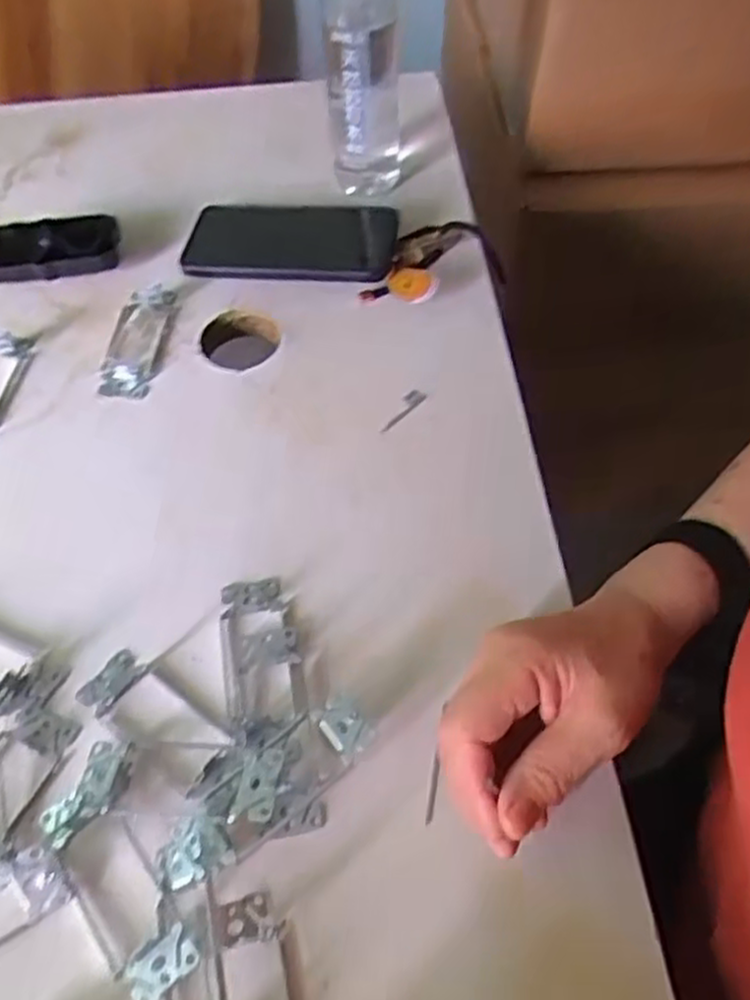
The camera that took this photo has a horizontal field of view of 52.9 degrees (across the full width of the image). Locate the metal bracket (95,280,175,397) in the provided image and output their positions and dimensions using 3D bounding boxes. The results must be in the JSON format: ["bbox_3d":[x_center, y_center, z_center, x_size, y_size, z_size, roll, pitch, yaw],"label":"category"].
[{"bbox_3d":[-0.172,-0.122,0.546,0.035,0.016,0.102,3,58,4],"label":"metal bracket"}]

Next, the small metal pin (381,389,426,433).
[{"bbox_3d":[0.017,-0.061,0.510,0.011,0.005,0.042,39,67,23],"label":"small metal pin"}]

